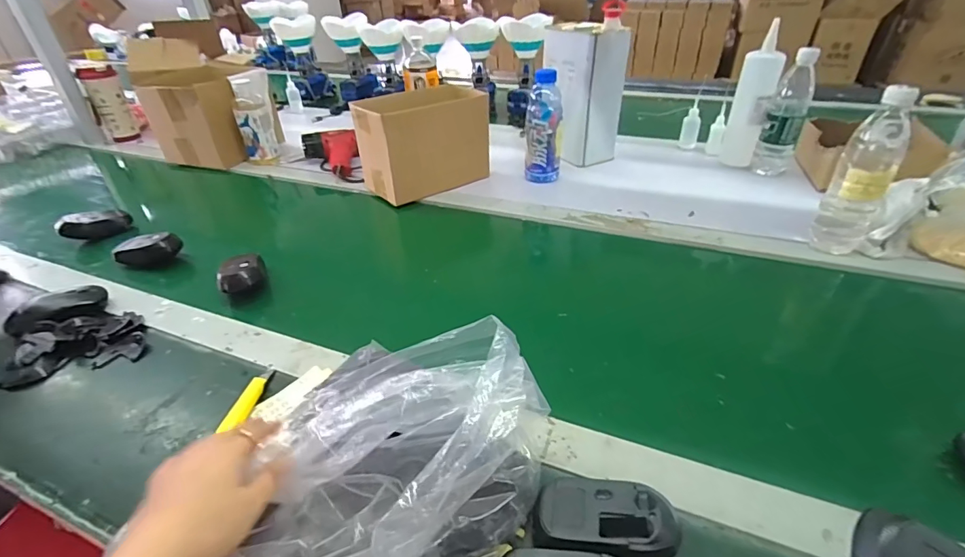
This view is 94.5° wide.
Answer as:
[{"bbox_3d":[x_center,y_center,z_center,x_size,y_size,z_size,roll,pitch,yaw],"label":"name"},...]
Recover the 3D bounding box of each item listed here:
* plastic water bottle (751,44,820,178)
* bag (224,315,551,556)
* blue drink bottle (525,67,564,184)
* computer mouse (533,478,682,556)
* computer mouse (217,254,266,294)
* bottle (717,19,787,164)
[{"bbox_3d":[0.575,-0.293,0.855,0.066,0.243,0.057,21,41,29],"label":"plastic water bottle"},{"bbox_3d":[-0.073,0.157,0.330,0.195,0.119,0.258,7,37,13],"label":"bag"},{"bbox_3d":[0.121,-0.298,0.881,0.068,0.197,0.066,1,36,5],"label":"blue drink bottle"},{"bbox_3d":[0.092,0.184,0.338,0.100,0.033,0.052,5,36,10],"label":"computer mouse"},{"bbox_3d":[-0.346,-0.006,0.641,0.057,0.031,0.077,-15,37,-17],"label":"computer mouse"},{"bbox_3d":[0.541,-0.349,0.898,0.070,0.274,0.059,17,40,25],"label":"bottle"}]

